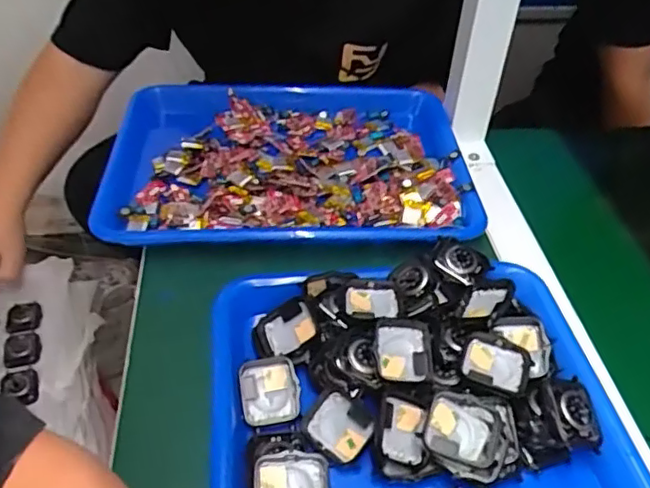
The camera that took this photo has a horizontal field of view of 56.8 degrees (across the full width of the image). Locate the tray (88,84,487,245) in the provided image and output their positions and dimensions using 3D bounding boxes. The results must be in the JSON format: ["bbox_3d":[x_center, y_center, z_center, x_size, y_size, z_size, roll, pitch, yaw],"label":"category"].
[{"bbox_3d":[-0.036,-0.084,0.593,0.337,0.038,0.257,0,42,-2],"label":"tray"}]

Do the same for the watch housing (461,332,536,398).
[{"bbox_3d":[0.113,0.077,0.391,0.043,0.009,0.034,20,45,18],"label":"watch housing"}]

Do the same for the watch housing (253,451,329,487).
[{"bbox_3d":[-0.019,0.140,0.346,0.042,0.011,0.037,-3,63,-4],"label":"watch housing"}]

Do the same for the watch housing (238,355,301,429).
[{"bbox_3d":[-0.036,0.098,0.397,0.037,0.019,0.040,-7,43,-10],"label":"watch housing"}]

